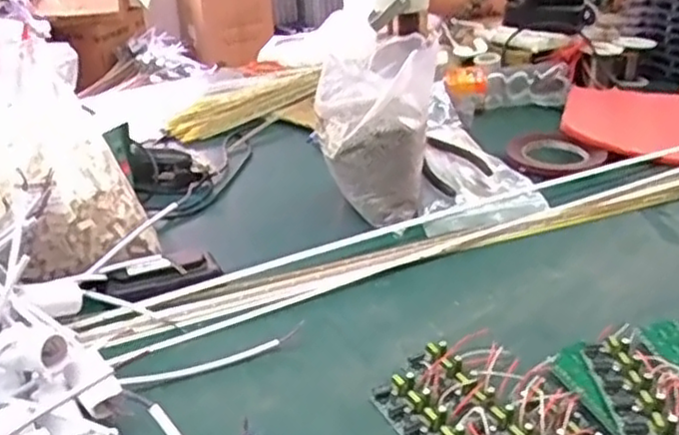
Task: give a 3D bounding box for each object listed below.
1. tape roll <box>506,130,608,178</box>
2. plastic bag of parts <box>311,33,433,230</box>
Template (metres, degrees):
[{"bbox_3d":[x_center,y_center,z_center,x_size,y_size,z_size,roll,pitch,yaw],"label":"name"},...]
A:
[{"bbox_3d":[0.261,-0.081,0.892,0.111,0.029,0.111,-2,29,1],"label":"tape roll"},{"bbox_3d":[0.039,-0.093,0.775,0.126,0.175,0.119,-2,29,1],"label":"plastic bag of parts"}]

